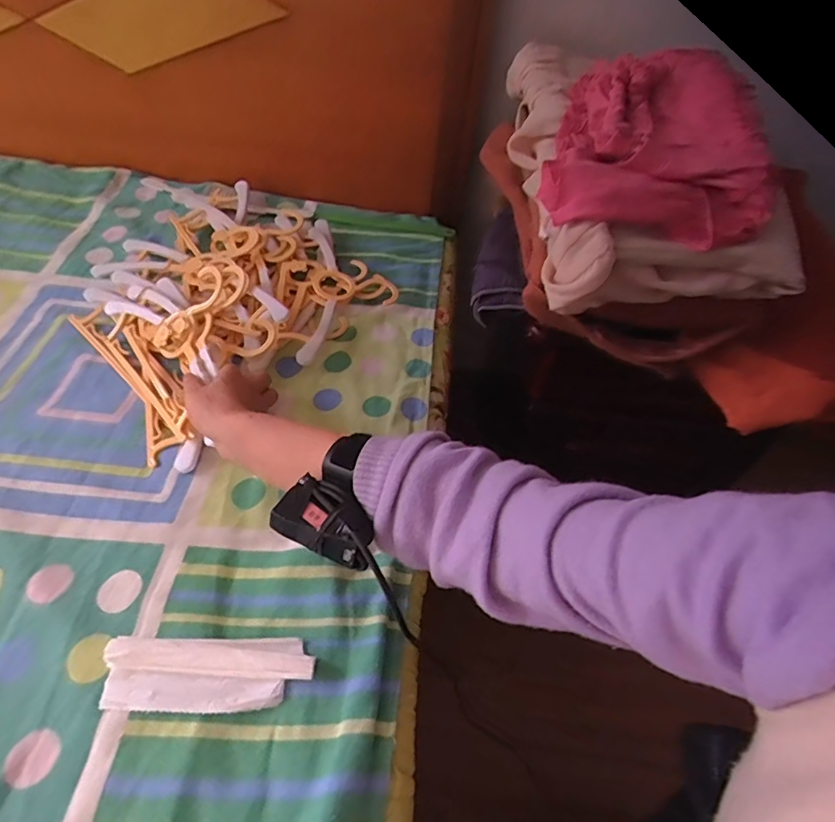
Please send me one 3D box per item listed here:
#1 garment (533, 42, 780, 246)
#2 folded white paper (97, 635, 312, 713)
[{"bbox_3d":[0.228,-0.248,0.477,0.193,0.097,0.212,19,51,9],"label":"garment"},{"bbox_3d":[-0.164,0.207,0.413,0.155,0.020,0.050,1,52,-4],"label":"folded white paper"}]

